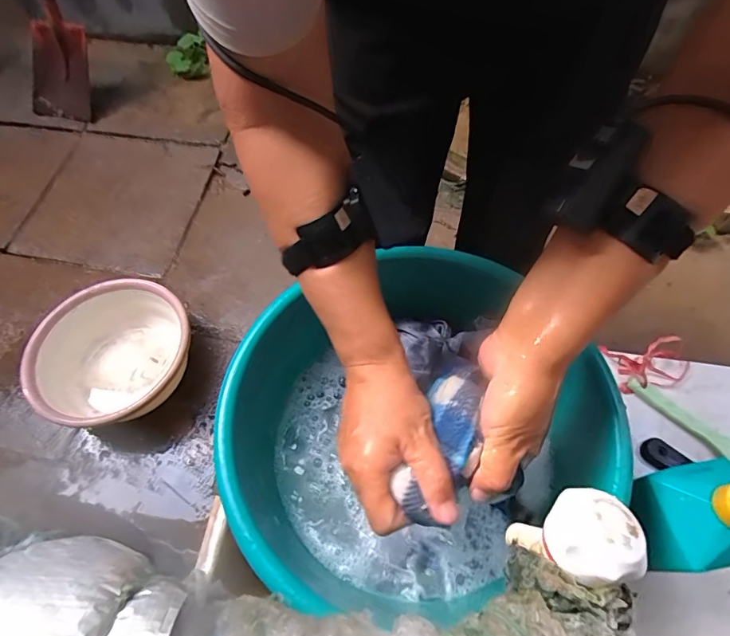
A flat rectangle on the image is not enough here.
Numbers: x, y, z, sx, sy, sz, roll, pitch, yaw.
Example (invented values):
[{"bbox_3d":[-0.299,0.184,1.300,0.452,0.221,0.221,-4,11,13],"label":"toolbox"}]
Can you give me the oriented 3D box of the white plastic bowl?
[{"bbox_3d":[-0.562,0.086,1.035,0.331,0.146,0.341,2,58,3],"label":"white plastic bowl"}]

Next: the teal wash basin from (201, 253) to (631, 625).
[{"bbox_3d":[0.042,0.105,0.438,0.330,0.122,0.305,-1,58,1],"label":"teal wash basin"}]

